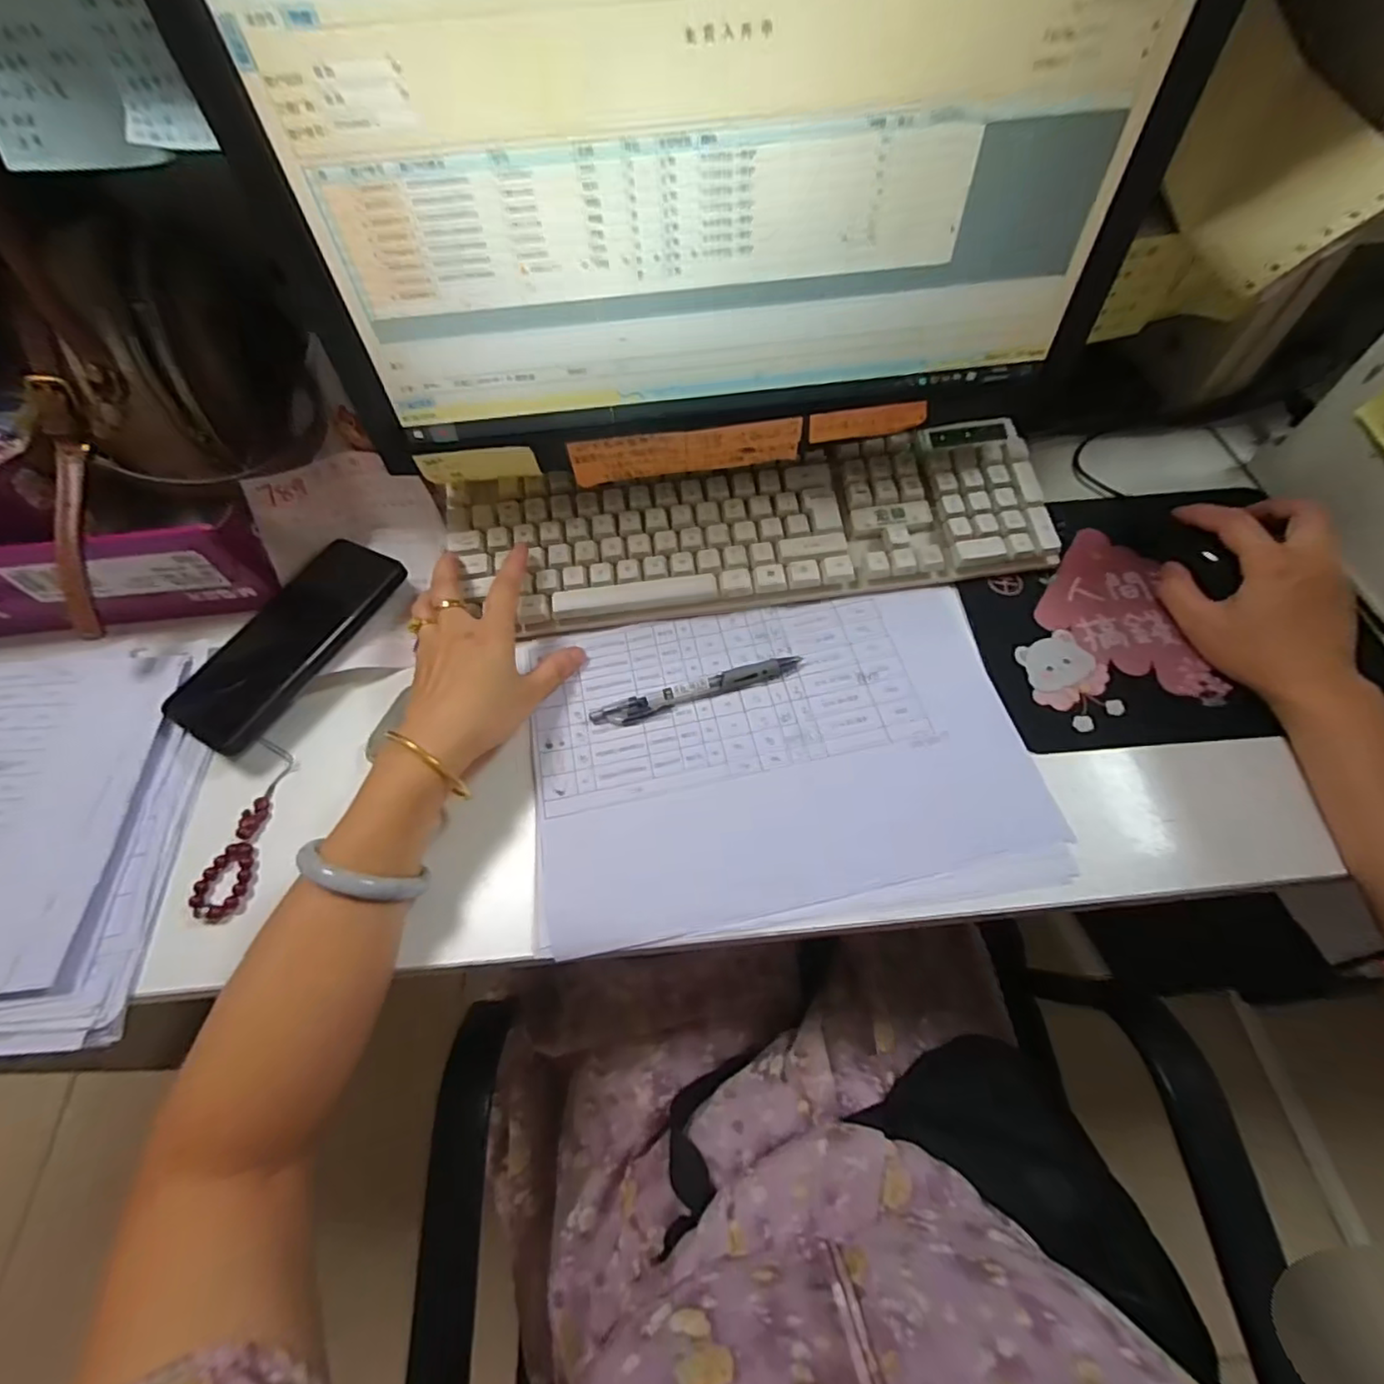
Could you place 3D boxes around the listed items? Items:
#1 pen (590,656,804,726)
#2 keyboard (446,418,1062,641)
[{"bbox_3d":[0.005,-0.001,0.401,0.141,0.012,0.014,-16,60,-8],"label":"pen"},{"bbox_3d":[0.041,-0.118,0.445,0.409,0.042,0.114,-6,59,-1],"label":"keyboard"}]

